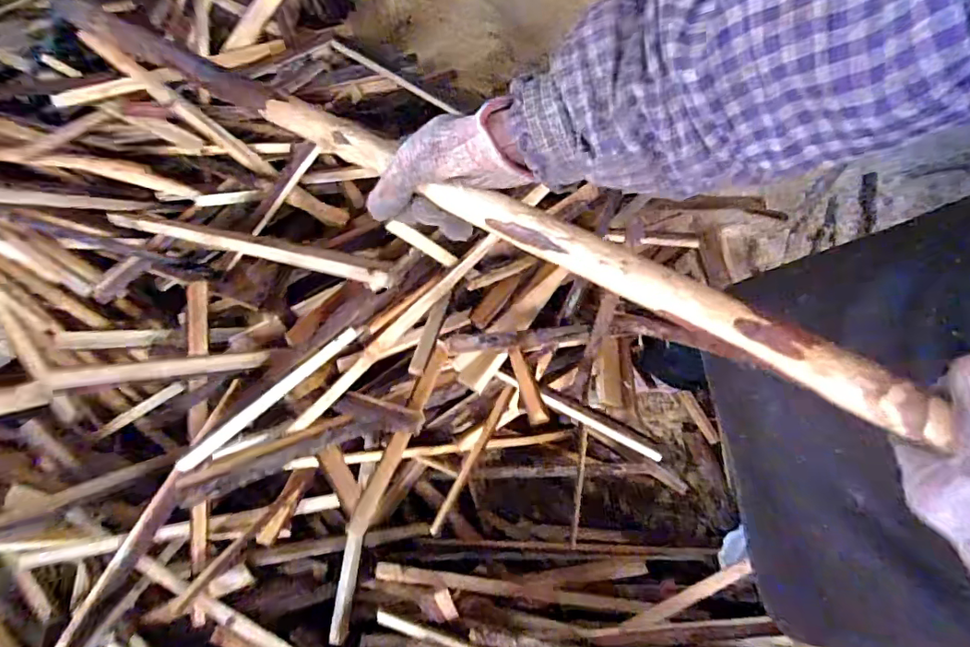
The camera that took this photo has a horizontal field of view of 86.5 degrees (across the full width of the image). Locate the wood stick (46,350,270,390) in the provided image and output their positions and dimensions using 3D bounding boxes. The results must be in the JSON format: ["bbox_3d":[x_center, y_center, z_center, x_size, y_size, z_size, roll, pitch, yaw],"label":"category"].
[{"bbox_3d":[-0.398,0.056,0.648,0.230,0.020,0.021,-5,72,-35],"label":"wood stick"}]

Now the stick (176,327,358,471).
[{"bbox_3d":[-0.274,0.093,0.663,0.264,0.018,0.017,-41,78,-10],"label":"stick"}]

